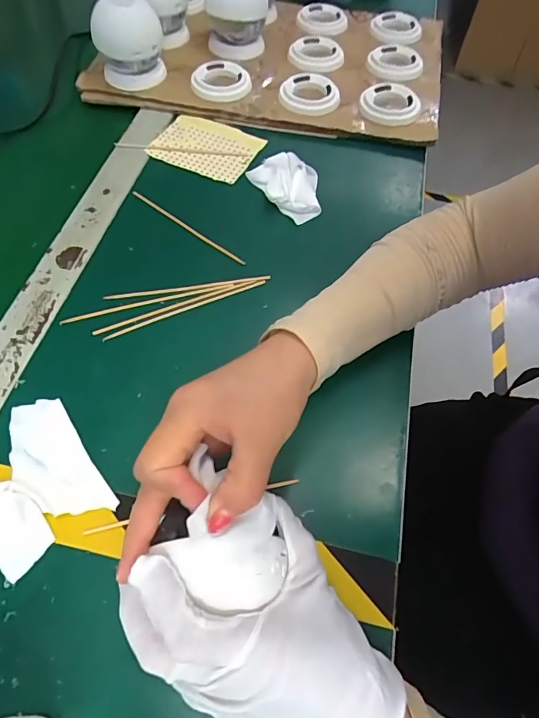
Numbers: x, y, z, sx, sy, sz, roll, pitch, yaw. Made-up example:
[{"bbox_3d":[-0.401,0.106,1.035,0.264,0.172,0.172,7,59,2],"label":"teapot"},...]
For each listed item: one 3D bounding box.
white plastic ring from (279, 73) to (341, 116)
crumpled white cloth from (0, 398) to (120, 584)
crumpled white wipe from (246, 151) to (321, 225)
[{"bbox_3d":[0.049,-0.312,0.526,0.067,0.019,0.069,0,60,-1],"label":"white plastic ring"},{"bbox_3d":[-0.165,0.079,0.296,0.084,0.018,0.101,-33,66,-18],"label":"crumpled white cloth"},{"bbox_3d":[0.023,-0.181,0.461,0.062,0.014,0.092,-23,63,-14],"label":"crumpled white wipe"}]

